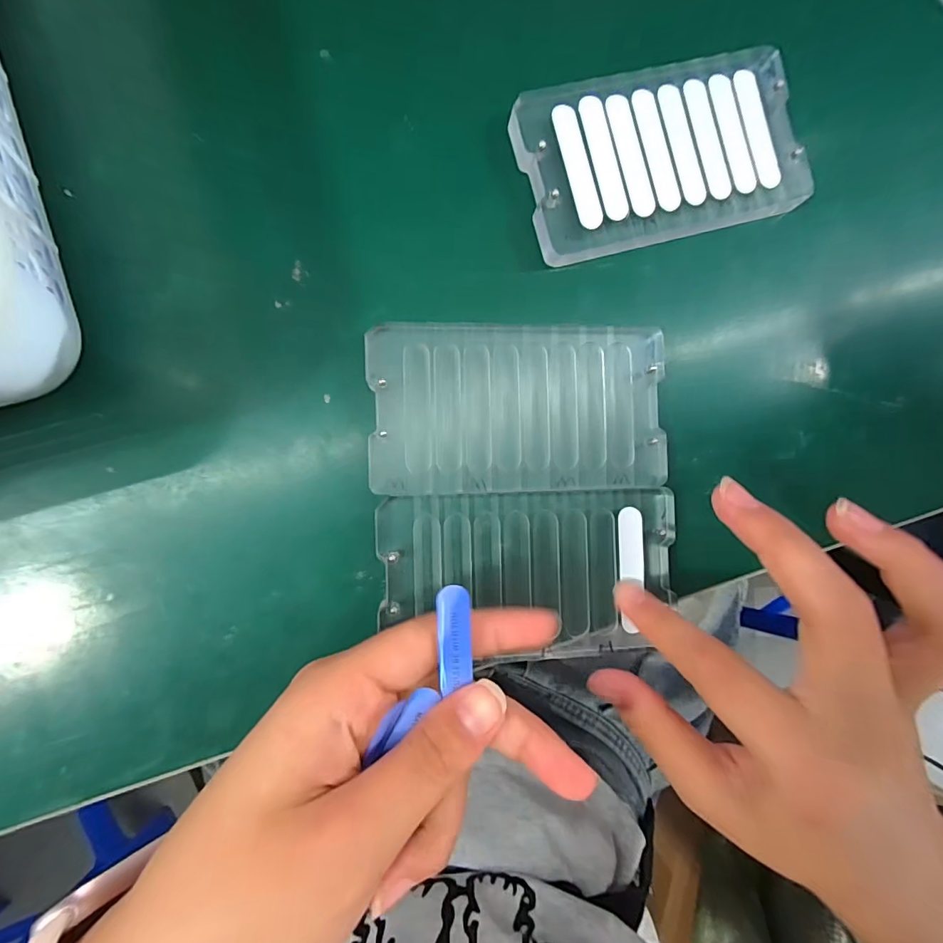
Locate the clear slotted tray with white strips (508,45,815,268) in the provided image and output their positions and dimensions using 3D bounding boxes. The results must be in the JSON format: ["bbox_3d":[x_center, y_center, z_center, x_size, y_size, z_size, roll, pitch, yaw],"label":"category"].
[{"bbox_3d":[0.083,-0.137,0.203,0.121,0.012,0.070,-17,92,-6],"label":"clear slotted tray with white strips"}]

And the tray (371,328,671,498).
[{"bbox_3d":[0.020,-0.026,0.195,0.120,0.011,0.067,-1,90,-7],"label":"tray"}]

